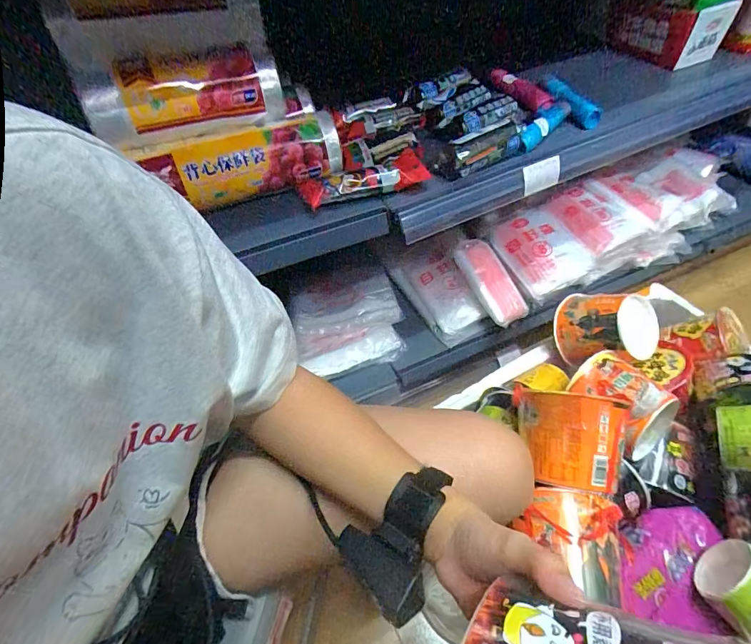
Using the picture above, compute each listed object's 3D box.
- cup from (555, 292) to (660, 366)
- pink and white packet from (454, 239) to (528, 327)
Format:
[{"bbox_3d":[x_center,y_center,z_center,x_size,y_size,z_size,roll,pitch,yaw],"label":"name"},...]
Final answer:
[{"bbox_3d":[0.381,0.028,0.685,0.134,0.115,0.139,1,88,-21],"label":"cup"},{"bbox_3d":[0.244,-0.085,0.871,0.089,0.033,0.193,-30,84,-20],"label":"pink and white packet"}]

